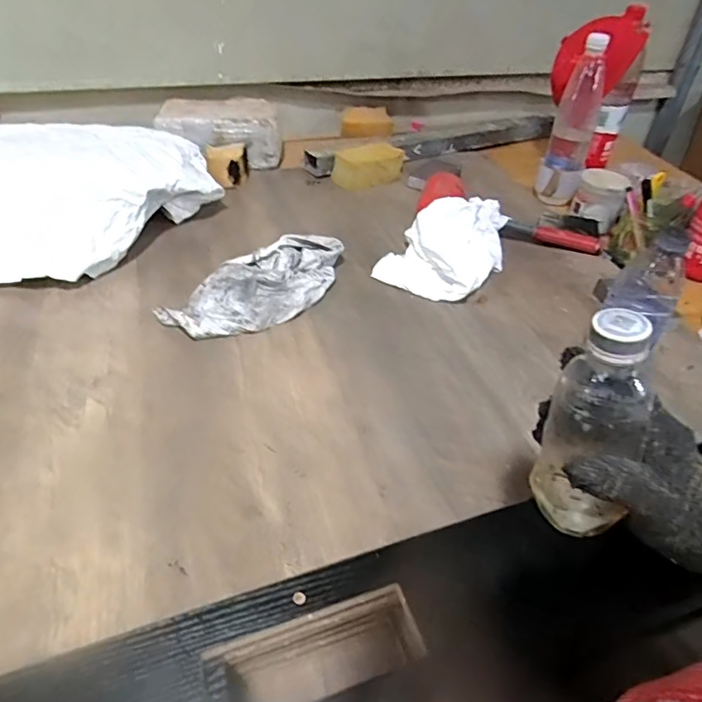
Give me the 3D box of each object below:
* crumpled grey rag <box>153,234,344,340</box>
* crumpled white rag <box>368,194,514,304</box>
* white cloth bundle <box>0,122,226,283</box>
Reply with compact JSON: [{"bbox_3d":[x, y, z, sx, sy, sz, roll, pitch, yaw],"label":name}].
[{"bbox_3d":[-0.117,-0.094,0.735,0.127,0.049,0.284,33,51,28],"label":"crumpled grey rag"},{"bbox_3d":[0.162,-0.183,0.816,0.152,0.094,0.242,29,49,24],"label":"crumpled white rag"},{"bbox_3d":[-0.506,-0.244,0.820,0.564,0.113,0.347,1,43,-3],"label":"white cloth bundle"}]

